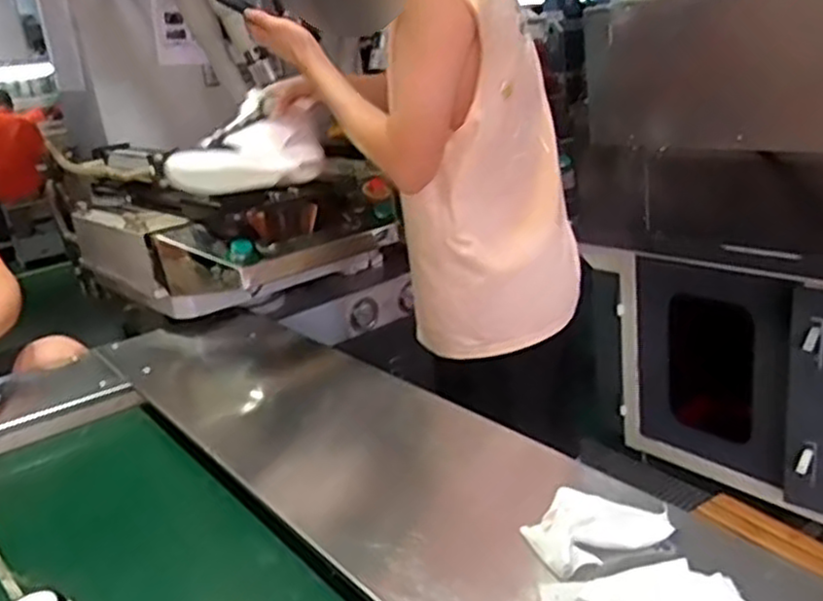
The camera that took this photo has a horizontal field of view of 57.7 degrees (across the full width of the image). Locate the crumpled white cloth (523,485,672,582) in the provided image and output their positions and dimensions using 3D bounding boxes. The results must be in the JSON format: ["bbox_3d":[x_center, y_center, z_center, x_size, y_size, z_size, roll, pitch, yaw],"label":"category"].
[{"bbox_3d":[0.171,0.212,0.722,0.131,0.033,0.098,-15,19,-22],"label":"crumpled white cloth"}]

